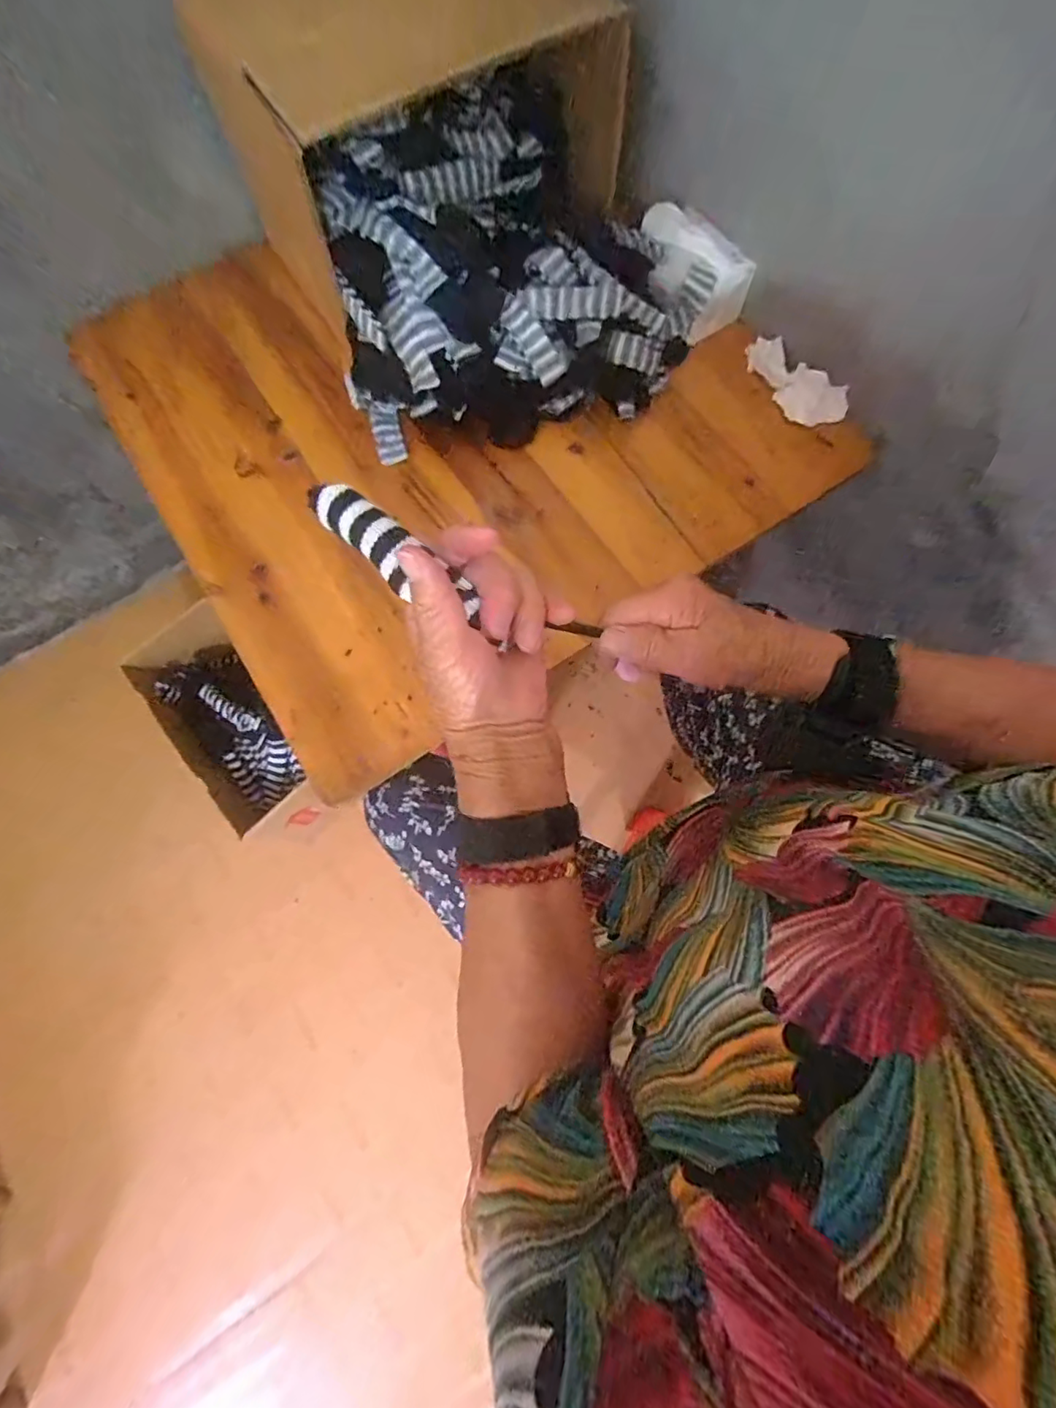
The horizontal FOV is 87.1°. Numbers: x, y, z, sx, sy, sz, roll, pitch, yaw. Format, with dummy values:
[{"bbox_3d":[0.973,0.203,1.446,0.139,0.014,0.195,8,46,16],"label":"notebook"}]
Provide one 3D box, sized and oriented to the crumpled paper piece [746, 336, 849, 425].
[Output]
[{"bbox_3d":[0.328,-0.399,0.683,0.033,0.044,0.143,-33,77,-10],"label":"crumpled paper piece"}]

